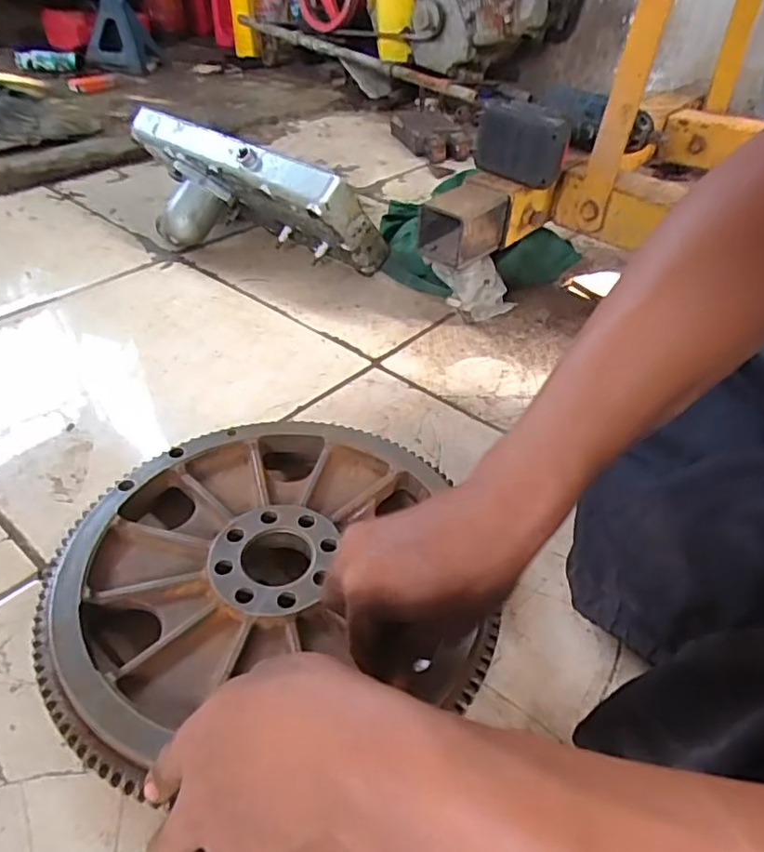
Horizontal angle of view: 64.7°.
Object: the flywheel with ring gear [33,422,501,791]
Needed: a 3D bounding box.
[{"bbox_3d":[-0.090,0.108,0.462,0.290,0.051,0.268,-8,42,-14],"label":"flywheel with ring gear"}]

